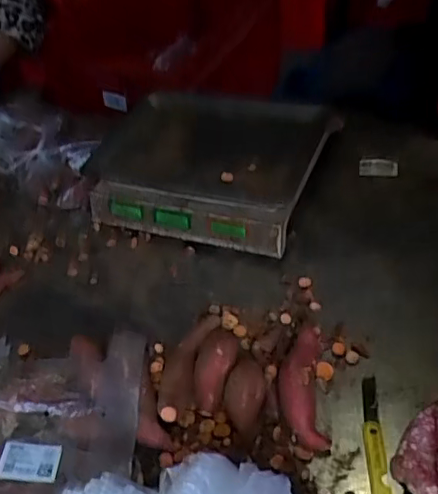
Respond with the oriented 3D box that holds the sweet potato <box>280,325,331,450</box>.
[{"bbox_3d":[0.092,0.153,0.623,0.049,0.044,0.137,-5,44,6],"label":"sweet potato"}]

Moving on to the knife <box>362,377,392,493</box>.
[{"bbox_3d":[0.164,0.202,0.592,0.019,0.011,0.144,-3,44,8],"label":"knife"}]

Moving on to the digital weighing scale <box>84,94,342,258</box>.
[{"bbox_3d":[-0.001,-0.133,0.888,0.299,0.101,0.285,10,47,20],"label":"digital weighing scale"}]

